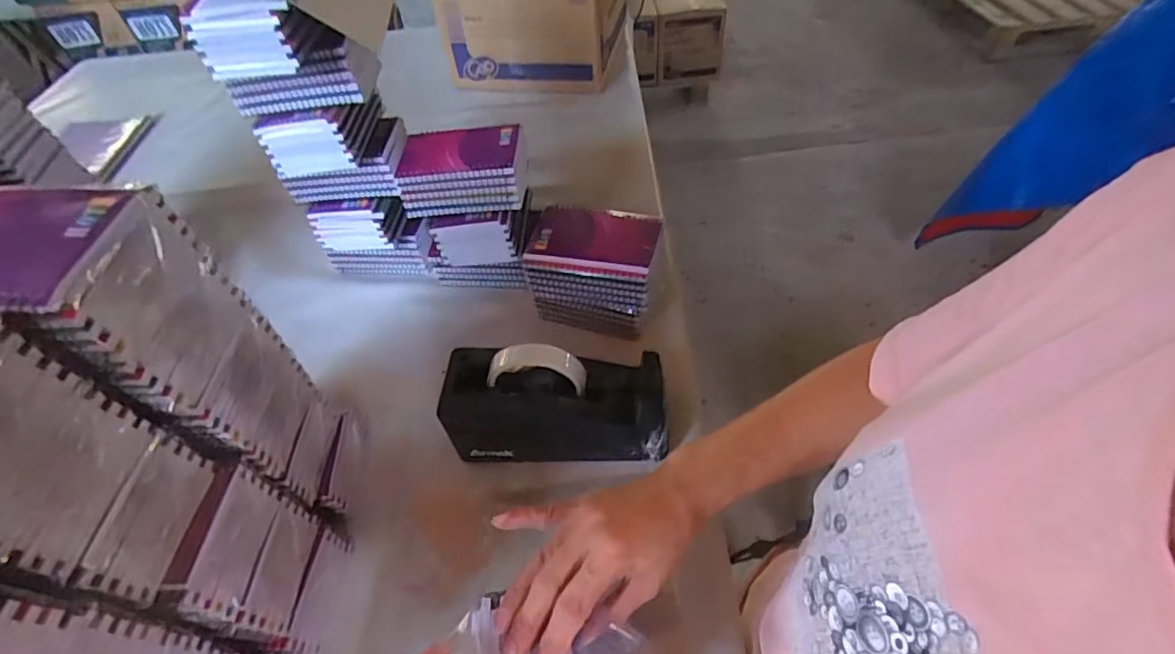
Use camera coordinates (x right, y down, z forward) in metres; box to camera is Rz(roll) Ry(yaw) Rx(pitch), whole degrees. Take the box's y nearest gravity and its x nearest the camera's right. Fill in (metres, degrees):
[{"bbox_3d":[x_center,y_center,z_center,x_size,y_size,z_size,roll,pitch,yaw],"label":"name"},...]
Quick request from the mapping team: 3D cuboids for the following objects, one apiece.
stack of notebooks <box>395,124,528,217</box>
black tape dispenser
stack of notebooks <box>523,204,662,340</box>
[{"bbox_3d":[-0.137,-0.177,0.625,0.140,0.061,0.090,-5,49,0],"label":"stack of notebooks"},{"bbox_3d":[-0.029,0.070,0.529,0.202,0.122,0.081,-2,49,3],"label":"black tape dispenser"},{"bbox_3d":[0.005,-0.058,0.620,0.135,0.113,0.093,8,51,11],"label":"stack of notebooks"}]

